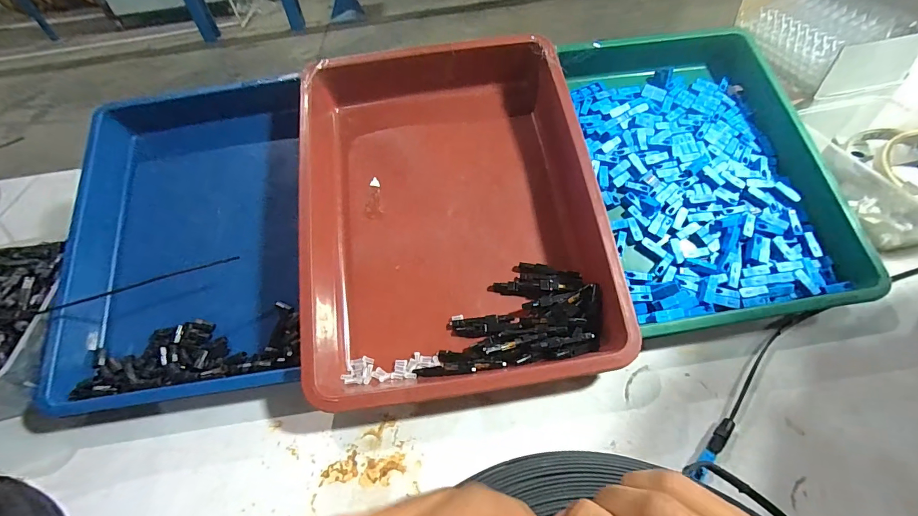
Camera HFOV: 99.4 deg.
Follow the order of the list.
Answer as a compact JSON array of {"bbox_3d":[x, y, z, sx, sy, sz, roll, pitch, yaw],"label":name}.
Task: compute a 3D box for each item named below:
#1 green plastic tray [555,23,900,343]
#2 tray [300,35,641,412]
[{"bbox_3d":[0.241,-0.102,0.393,0.212,0.042,0.339,-7,68,0],"label":"green plastic tray"},{"bbox_3d":[-0.008,-0.053,0.377,0.267,0.061,0.350,-8,69,-1],"label":"tray"}]

